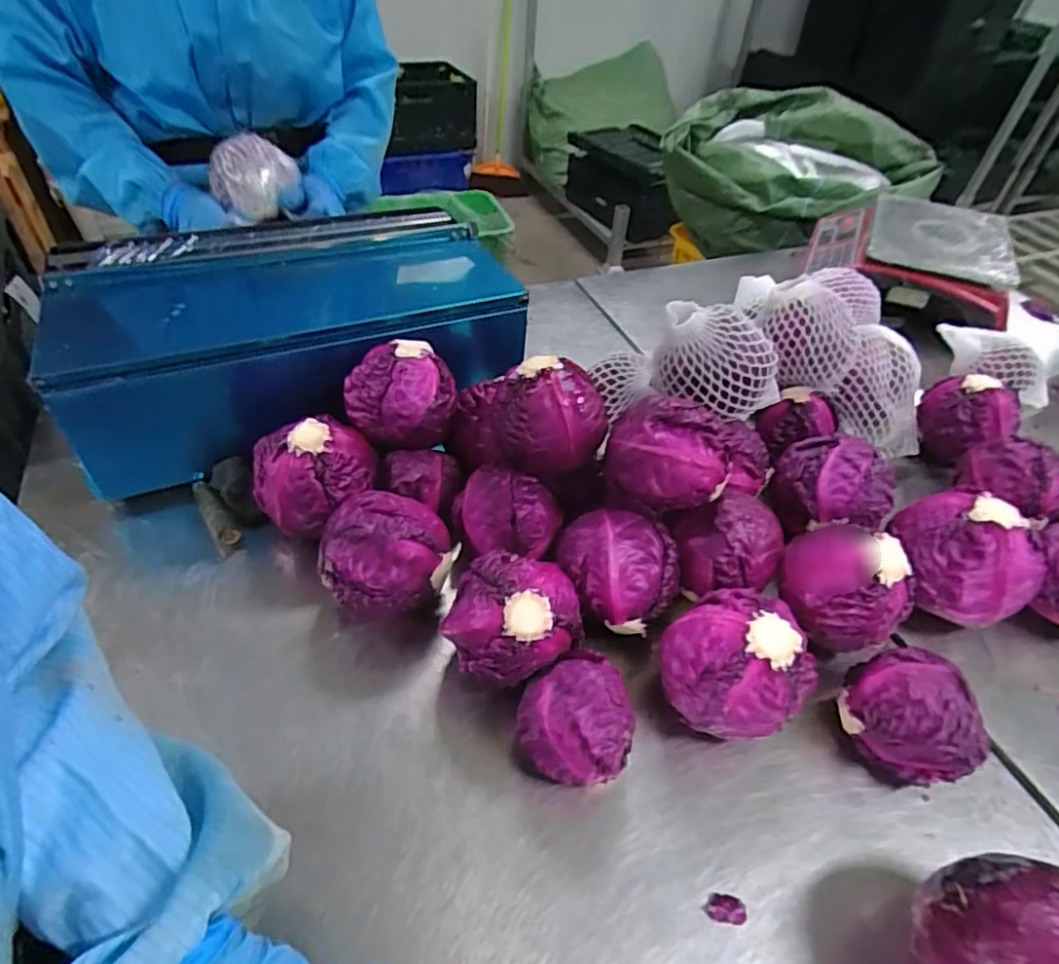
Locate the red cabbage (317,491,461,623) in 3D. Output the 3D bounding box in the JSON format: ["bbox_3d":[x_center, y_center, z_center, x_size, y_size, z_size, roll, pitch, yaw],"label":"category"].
[{"bbox_3d":[-0.133,0.077,0.572,0.117,0.110,0.091,6,45,0],"label":"red cabbage"}]

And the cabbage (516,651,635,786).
[{"bbox_3d":[0.037,0.190,0.491,0.086,0.090,0.082,3,45,-3],"label":"cabbage"}]

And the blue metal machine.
[{"bbox_3d":[-0.274,-0.184,0.750,0.498,0.146,0.308,-15,49,-20],"label":"blue metal machine"}]

